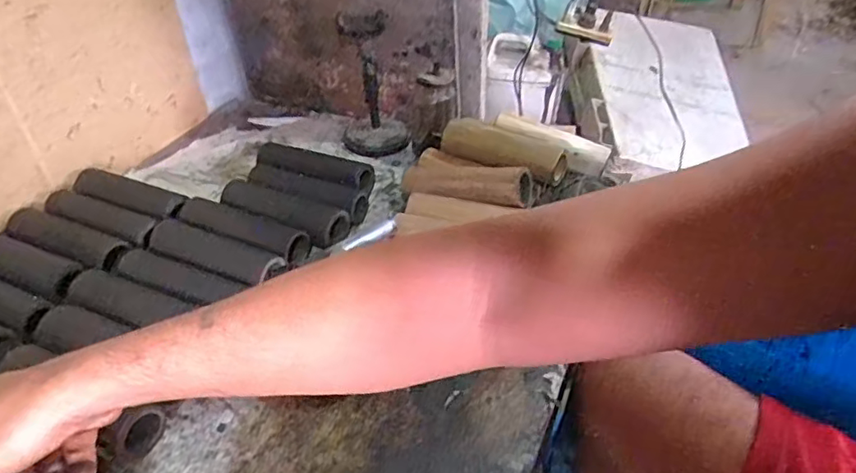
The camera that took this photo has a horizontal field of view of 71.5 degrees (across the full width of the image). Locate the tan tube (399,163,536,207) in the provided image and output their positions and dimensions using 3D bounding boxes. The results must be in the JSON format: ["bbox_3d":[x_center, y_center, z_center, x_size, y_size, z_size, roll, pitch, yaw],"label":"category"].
[{"bbox_3d":[0.048,-0.078,0.799,0.185,0.040,0.056,15,41,25],"label":"tan tube"}]

